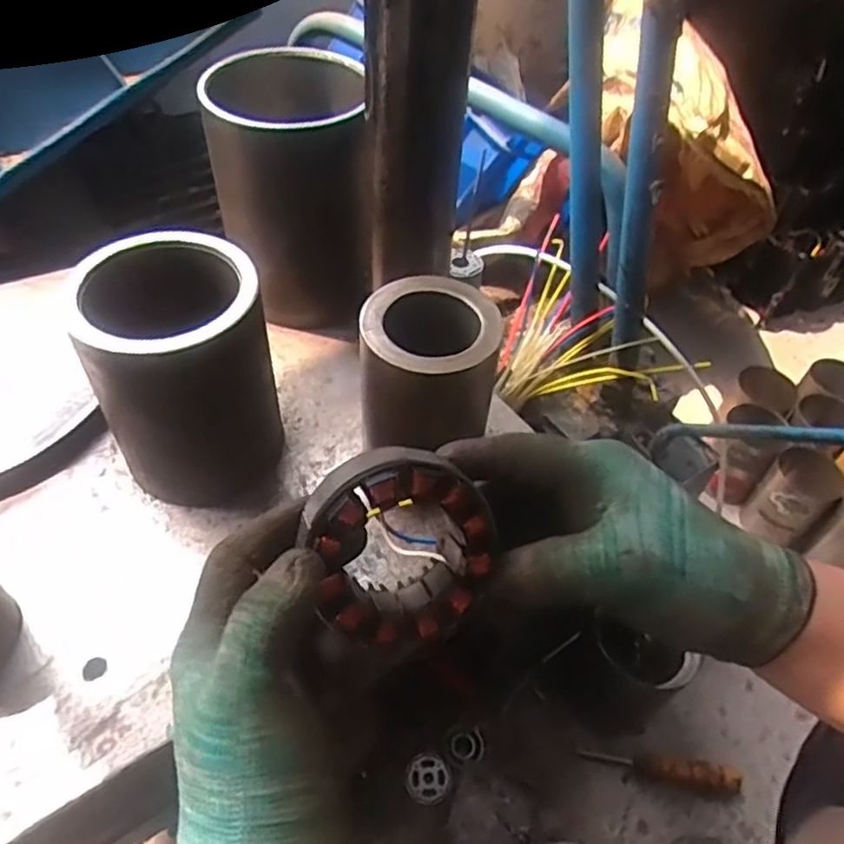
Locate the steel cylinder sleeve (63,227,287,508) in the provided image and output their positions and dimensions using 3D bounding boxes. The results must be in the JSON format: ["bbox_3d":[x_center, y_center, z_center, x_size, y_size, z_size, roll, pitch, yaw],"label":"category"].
[{"bbox_3d":[-0.153,-0.030,0.459,0.099,0.152,0.112,-4,50,-7],"label":"steel cylinder sleeve"}]

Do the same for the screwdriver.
[{"bbox_3d":[0.277,0.402,0.789,0.175,0.034,0.029,11,50,5],"label":"screwdriver"}]

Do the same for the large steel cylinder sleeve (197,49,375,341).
[{"bbox_3d":[-0.113,-0.188,0.572,0.105,0.175,0.119,-8,50,-10],"label":"large steel cylinder sleeve"}]

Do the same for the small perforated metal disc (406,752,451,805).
[{"bbox_3d":[0.007,0.408,0.781,0.050,0.008,0.050,4,65,-9],"label":"small perforated metal disc"}]

